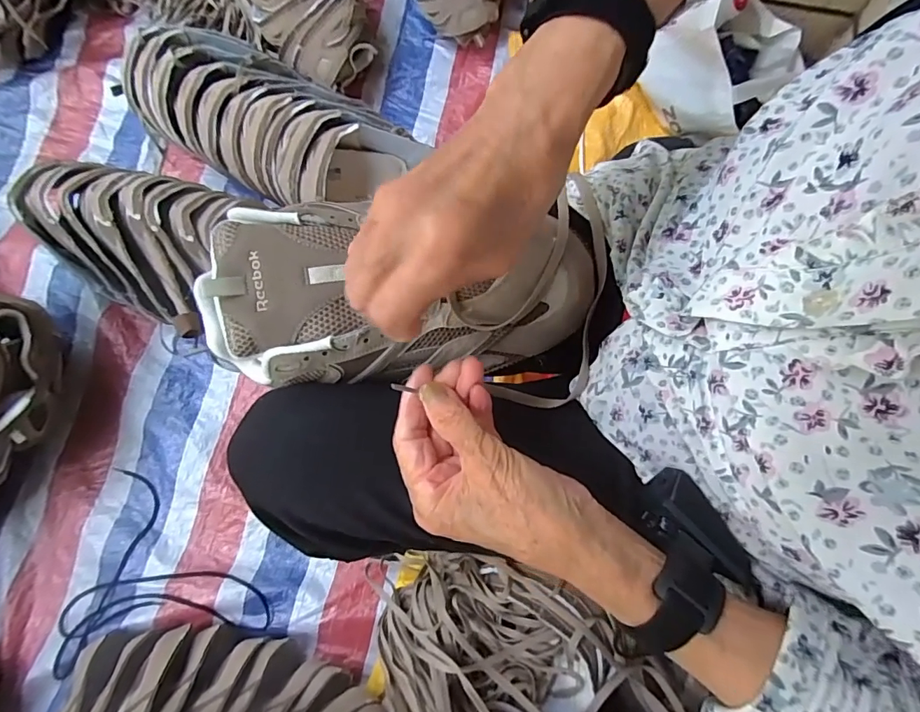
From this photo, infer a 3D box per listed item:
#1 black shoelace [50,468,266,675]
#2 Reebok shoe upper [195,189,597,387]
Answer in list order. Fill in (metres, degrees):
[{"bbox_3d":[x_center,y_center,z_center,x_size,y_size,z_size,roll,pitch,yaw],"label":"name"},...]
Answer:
[{"bbox_3d":[-0.485,0.375,0.704,0.330,0.028,0.272,40,81,8],"label":"black shoelace"},{"bbox_3d":[-0.034,-0.052,0.330,0.259,0.079,0.122,-1,78,-11],"label":"Reebok shoe upper"}]

